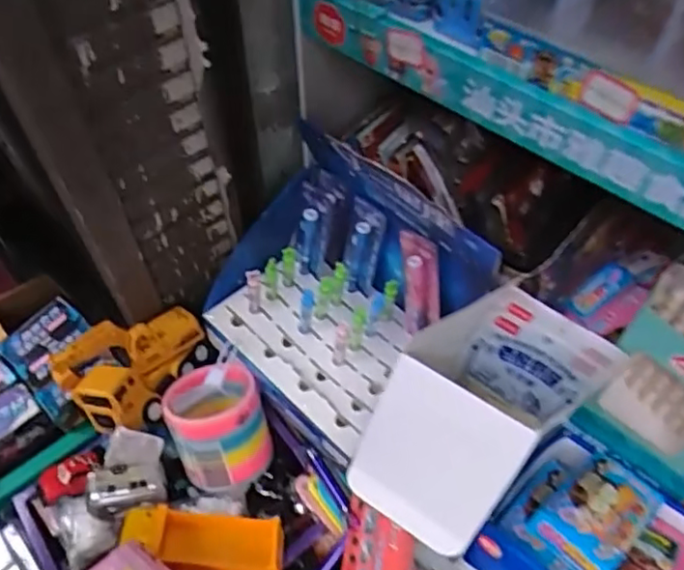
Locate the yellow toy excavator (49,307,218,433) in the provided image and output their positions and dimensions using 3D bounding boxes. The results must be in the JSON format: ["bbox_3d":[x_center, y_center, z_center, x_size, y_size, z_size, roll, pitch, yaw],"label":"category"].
[{"bbox_3d":[-0.195,0.079,0.622,0.094,0.068,0.135,38,63,24],"label":"yellow toy excavator"}]

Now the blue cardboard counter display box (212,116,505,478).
[{"bbox_3d":[-0.019,-0.004,0.579,0.169,0.194,0.224,-36,62,-22],"label":"blue cardboard counter display box"}]

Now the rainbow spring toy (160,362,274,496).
[{"bbox_3d":[-0.113,0.142,0.611,0.088,0.108,0.074,-12,23,6],"label":"rainbow spring toy"}]

